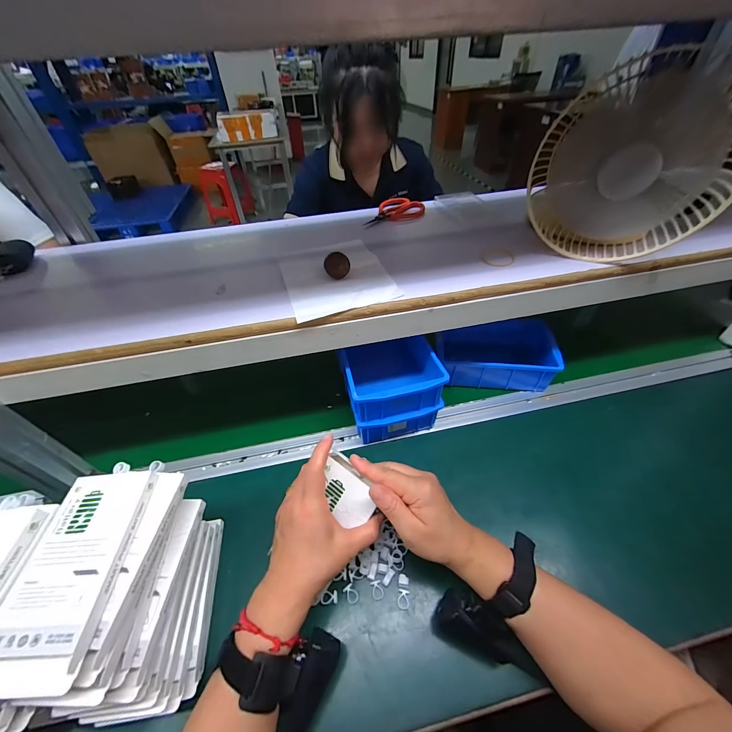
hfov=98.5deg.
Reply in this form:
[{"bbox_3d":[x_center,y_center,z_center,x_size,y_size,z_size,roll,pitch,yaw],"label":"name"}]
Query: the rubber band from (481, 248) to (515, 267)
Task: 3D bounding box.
[{"bbox_3d":[0.181,-0.149,0.433,0.043,0.004,0.046,-9,51,0],"label":"rubber band"}]

